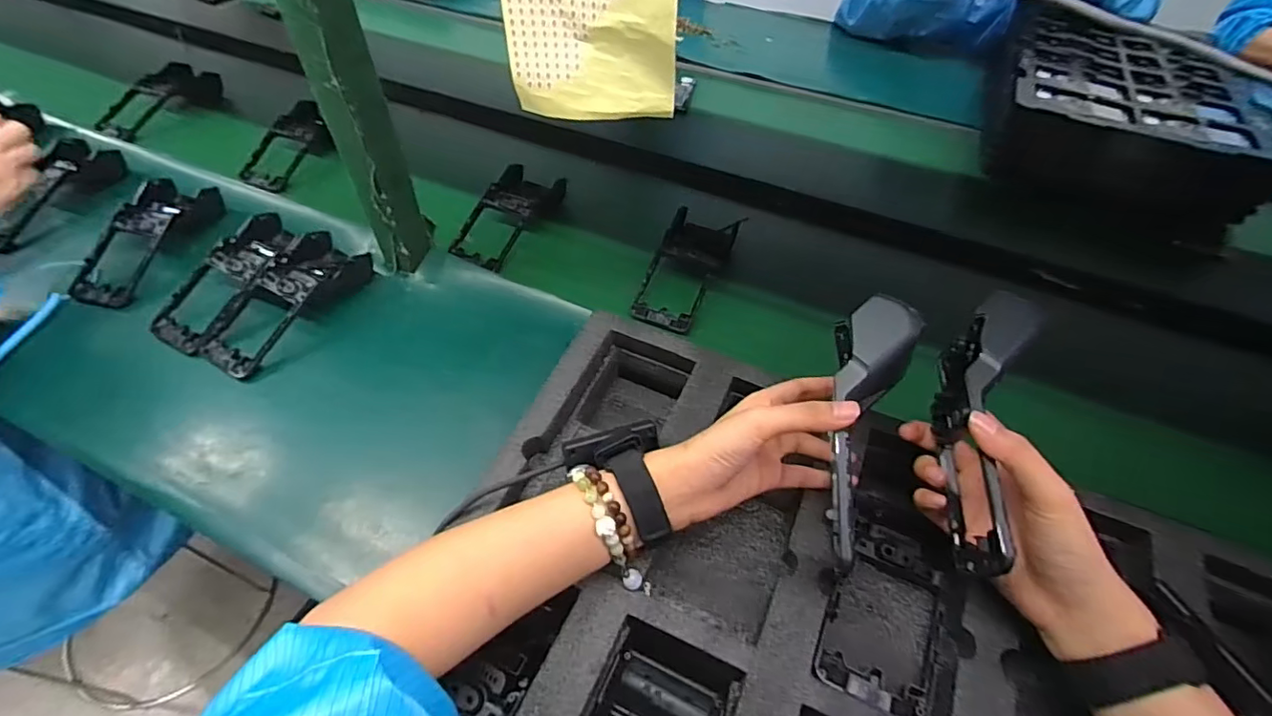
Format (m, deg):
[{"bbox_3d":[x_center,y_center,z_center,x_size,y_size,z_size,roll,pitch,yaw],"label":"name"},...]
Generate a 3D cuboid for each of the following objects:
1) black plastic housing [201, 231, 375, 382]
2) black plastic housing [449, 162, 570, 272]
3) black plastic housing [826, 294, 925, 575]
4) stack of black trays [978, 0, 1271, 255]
[{"bbox_3d":[-0.376,-0.062,0.597,0.089,0.043,0.177,28,56,19],"label":"black plastic housing"},{"bbox_3d":[-0.161,-0.181,0.717,0.084,0.056,0.180,17,53,12],"label":"black plastic housing"},{"bbox_3d":[0.145,0.049,0.368,0.055,0.063,0.175,16,70,11],"label":"black plastic housing"},{"bbox_3d":[0.763,-0.407,0.905,0.335,0.129,0.502,22,54,15],"label":"stack of black trays"}]

